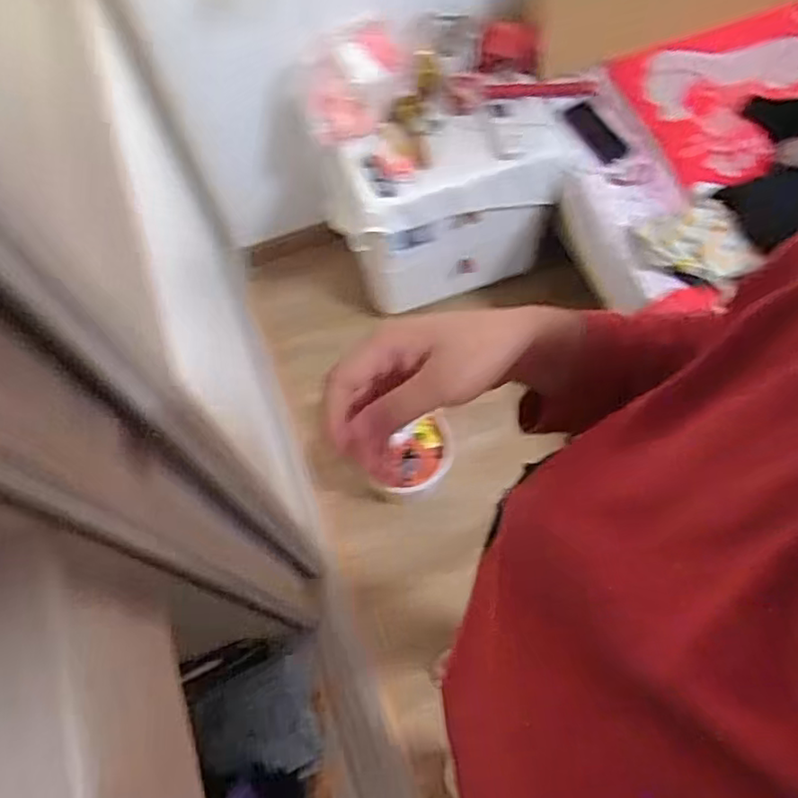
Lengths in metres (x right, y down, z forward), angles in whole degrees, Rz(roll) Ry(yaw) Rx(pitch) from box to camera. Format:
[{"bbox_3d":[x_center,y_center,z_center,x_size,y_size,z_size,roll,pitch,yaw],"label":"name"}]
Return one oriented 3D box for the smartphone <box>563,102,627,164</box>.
[{"bbox_3d":[0.398,-0.543,1.319,0.061,0.011,0.144,-37,81,-9],"label":"smartphone"}]

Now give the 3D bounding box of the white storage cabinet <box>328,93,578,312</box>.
[{"bbox_3d":[0.118,-0.427,1.434,0.475,0.351,0.223,-14,66,-4],"label":"white storage cabinet"}]

